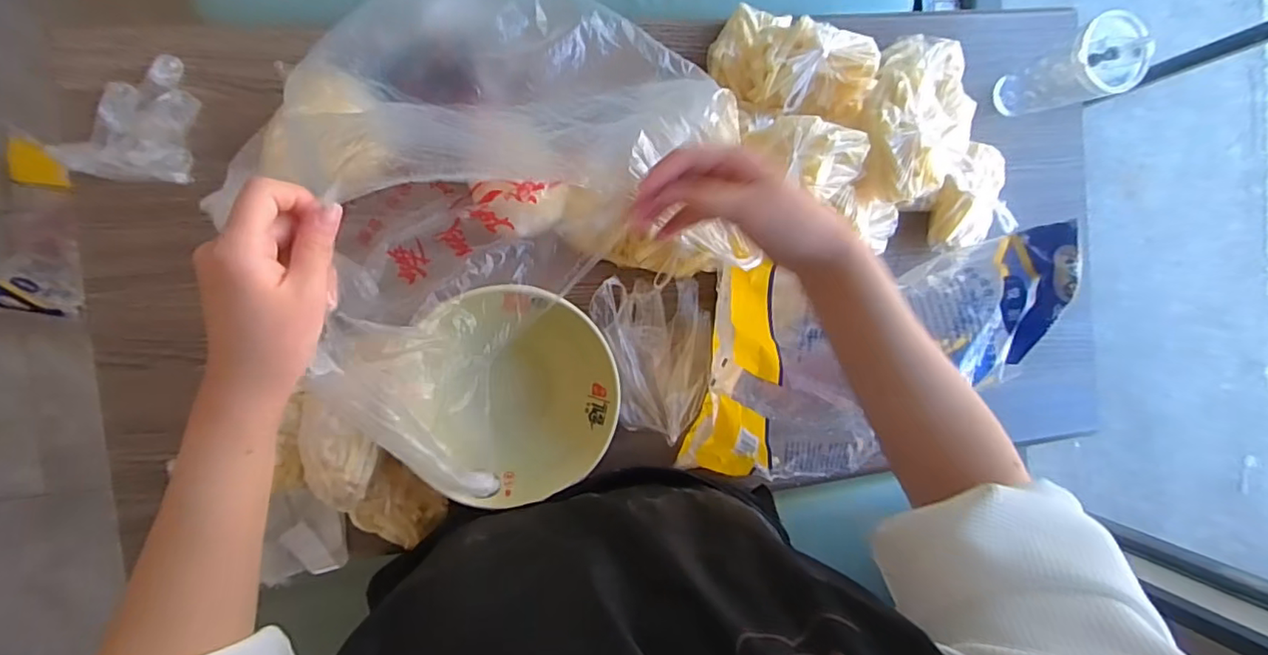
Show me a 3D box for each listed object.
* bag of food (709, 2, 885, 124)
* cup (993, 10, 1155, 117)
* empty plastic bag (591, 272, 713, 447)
[{"bbox_3d":[0.179,-0.285,0.650,0.189,0.080,0.114,24,99,-1],"label":"bag of food"},{"bbox_3d":[0.513,-0.301,0.690,0.074,0.143,0.084,-23,95,-8],"label":"cup"},{"bbox_3d":[0.025,0.033,0.646,0.127,0.058,0.174,-6,93,-9],"label":"empty plastic bag"}]

